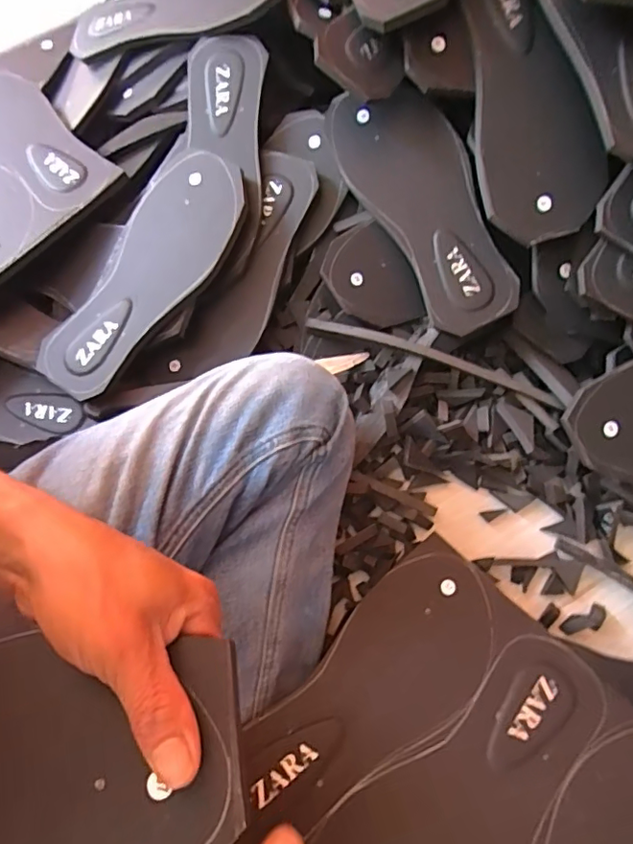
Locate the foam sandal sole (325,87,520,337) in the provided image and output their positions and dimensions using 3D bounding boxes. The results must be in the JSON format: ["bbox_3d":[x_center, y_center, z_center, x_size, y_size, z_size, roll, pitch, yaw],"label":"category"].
[{"bbox_3d":[0.100,-0.197,0.481,0.095,0.023,0.242,-31,82,11],"label":"foam sandal sole"}]

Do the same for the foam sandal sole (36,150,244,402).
[{"bbox_3d":[-0.154,-0.134,0.483,0.103,0.010,0.249,31,85,17],"label":"foam sandal sole"}]

